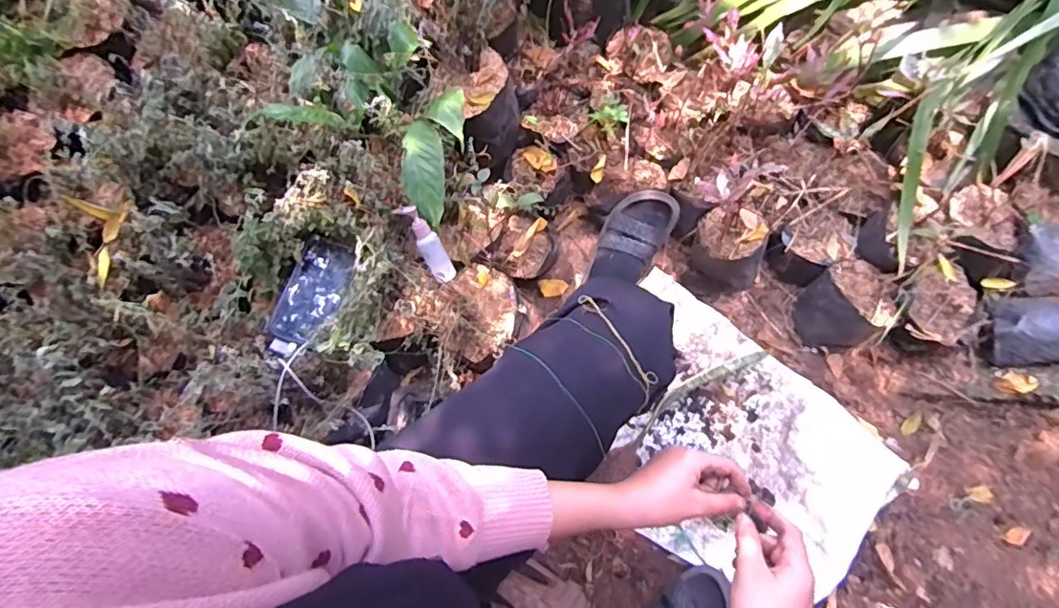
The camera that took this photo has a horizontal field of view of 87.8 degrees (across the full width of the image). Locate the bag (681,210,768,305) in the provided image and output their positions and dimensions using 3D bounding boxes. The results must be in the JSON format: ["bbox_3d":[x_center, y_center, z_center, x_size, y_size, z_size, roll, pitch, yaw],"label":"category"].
[{"bbox_3d":[0.326,-0.078,0.911,0.130,0.129,0.123,29,74,8],"label":"bag"}]

